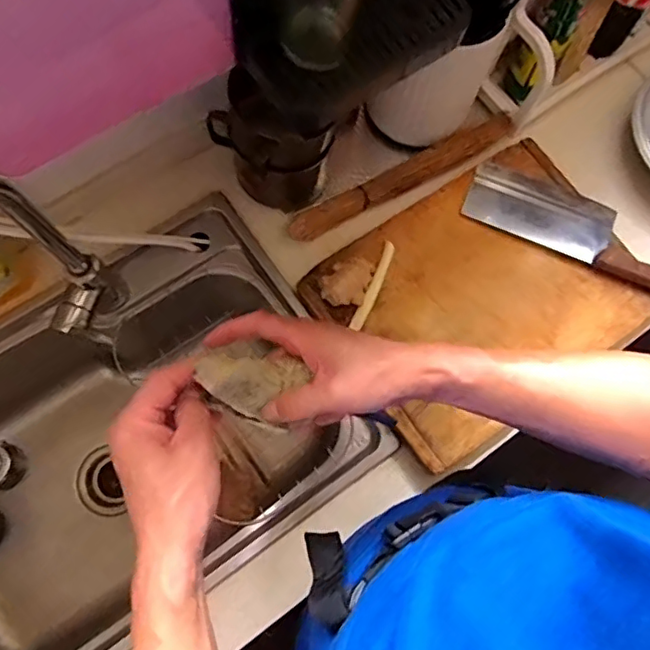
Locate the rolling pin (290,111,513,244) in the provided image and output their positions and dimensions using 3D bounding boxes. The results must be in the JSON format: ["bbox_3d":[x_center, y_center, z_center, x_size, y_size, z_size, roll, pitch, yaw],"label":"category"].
[{"bbox_3d":[0.124,-0.221,0.839,0.389,0.045,0.045,-29,76,-10],"label":"rolling pin"}]

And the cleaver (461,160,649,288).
[{"bbox_3d":[0.355,-0.143,0.813,0.307,0.019,0.098,24,73,6],"label":"cleaver"}]

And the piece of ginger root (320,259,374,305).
[{"bbox_3d":[0.029,-0.058,0.750,0.057,0.034,0.072,22,73,5],"label":"piece of ginger root"}]

